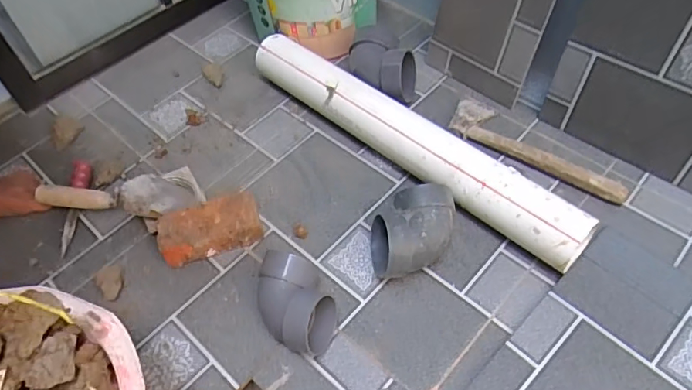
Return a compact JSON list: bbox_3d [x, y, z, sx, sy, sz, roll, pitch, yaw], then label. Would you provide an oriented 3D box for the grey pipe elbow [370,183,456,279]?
[{"bbox_3d":[0.103,0.054,0.740,0.147,0.092,0.104,-27,56,-14],"label":"grey pipe elbow"}]

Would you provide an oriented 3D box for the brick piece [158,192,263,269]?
[{"bbox_3d":[-0.214,0.055,0.799,0.159,0.043,0.082,-18,54,-8],"label":"brick piece"}]

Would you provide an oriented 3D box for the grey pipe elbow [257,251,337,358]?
[{"bbox_3d":[-0.068,0.150,0.696,0.095,0.077,0.145,-21,54,-10],"label":"grey pipe elbow"}]

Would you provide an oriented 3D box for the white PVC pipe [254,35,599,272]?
[{"bbox_3d":[0.085,-0.097,0.855,0.675,0.087,0.085,37,64,26],"label":"white PVC pipe"}]

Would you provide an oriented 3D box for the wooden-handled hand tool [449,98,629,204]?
[{"bbox_3d":[0.326,-0.089,0.861,0.310,0.025,0.107,27,61,23],"label":"wooden-handled hand tool"}]

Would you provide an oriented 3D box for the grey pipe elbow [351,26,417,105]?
[{"bbox_3d":[0.072,-0.238,0.959,0.105,0.088,0.175,-35,58,-19],"label":"grey pipe elbow"}]

